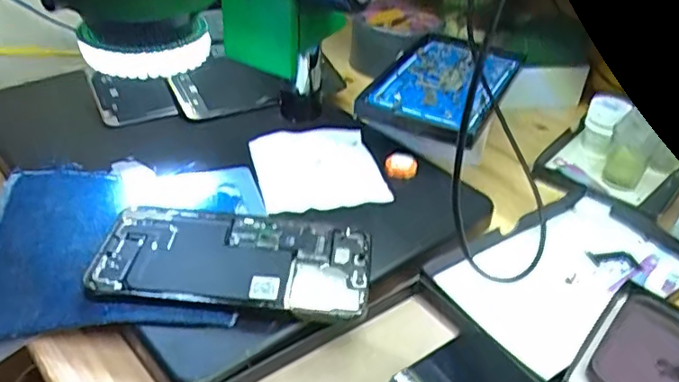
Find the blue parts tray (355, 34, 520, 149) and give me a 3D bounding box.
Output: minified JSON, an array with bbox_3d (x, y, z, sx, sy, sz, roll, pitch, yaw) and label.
[{"bbox_3d":[0.090,-0.092,0.509,0.094,0.030,0.144,19,39,21],"label":"blue parts tray"}]

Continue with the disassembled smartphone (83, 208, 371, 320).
[{"bbox_3d":[-0.061,0.040,0.361,0.157,0.007,0.076,8,40,3],"label":"disassembled smartphone"}]

